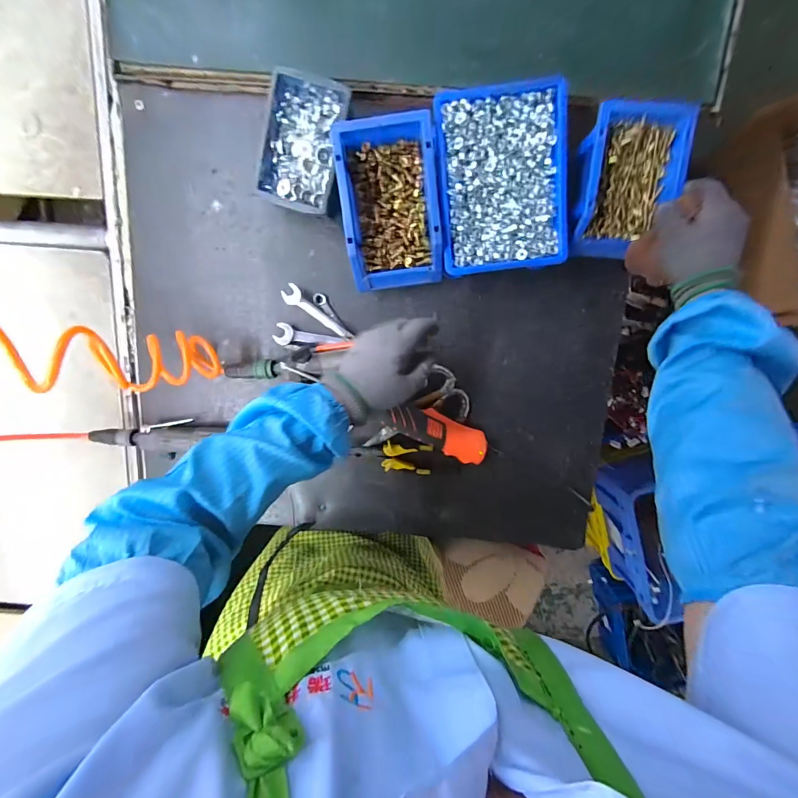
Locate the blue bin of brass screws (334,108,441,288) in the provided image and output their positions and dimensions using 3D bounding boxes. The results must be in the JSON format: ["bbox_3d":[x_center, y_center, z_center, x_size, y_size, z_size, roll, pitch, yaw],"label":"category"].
[{"bbox_3d":[-0.011,-0.239,0.454,0.113,0.080,0.184,-7,101,2],"label":"blue bin of brass screws"}]

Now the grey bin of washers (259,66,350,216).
[{"bbox_3d":[-0.118,-0.313,0.452,0.090,0.053,0.145,16,101,-2],"label":"grey bin of washers"}]

